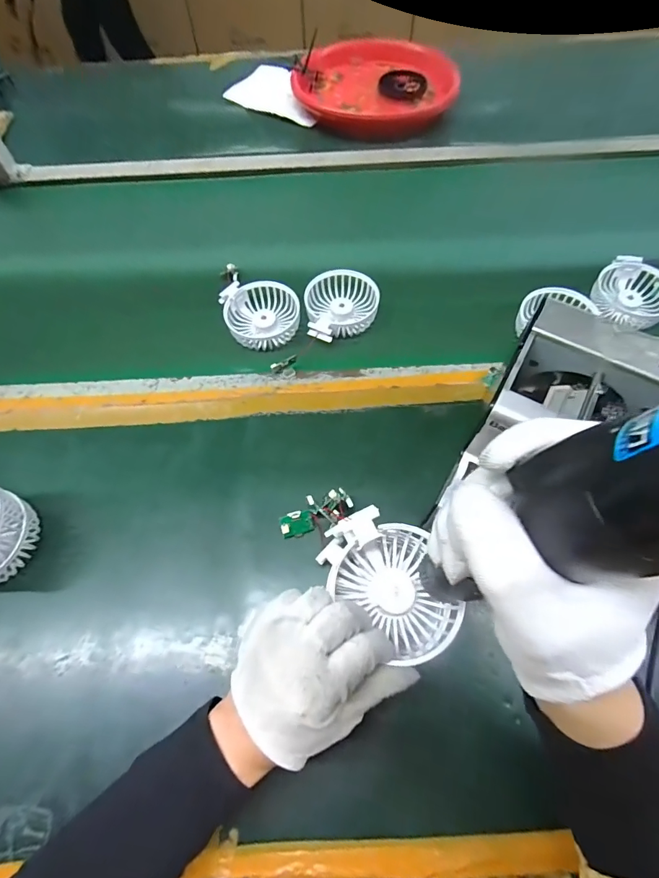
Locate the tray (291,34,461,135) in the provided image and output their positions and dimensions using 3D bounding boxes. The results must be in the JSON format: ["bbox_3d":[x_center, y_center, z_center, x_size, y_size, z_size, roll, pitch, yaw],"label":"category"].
[{"bbox_3d":[0.092,-0.639,0.752,0.282,0.039,0.276,24,66,12],"label":"tray"}]

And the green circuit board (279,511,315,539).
[{"bbox_3d":[-0.030,0.080,0.398,0.031,0.006,0.023,-10,64,-4],"label":"green circuit board"}]

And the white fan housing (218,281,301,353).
[{"bbox_3d":[-0.083,-0.152,0.518,0.092,0.032,0.084,-7,63,-2],"label":"white fan housing"}]

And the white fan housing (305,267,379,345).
[{"bbox_3d":[0.014,-0.162,0.514,0.086,0.025,0.101,4,64,3],"label":"white fan housing"}]

